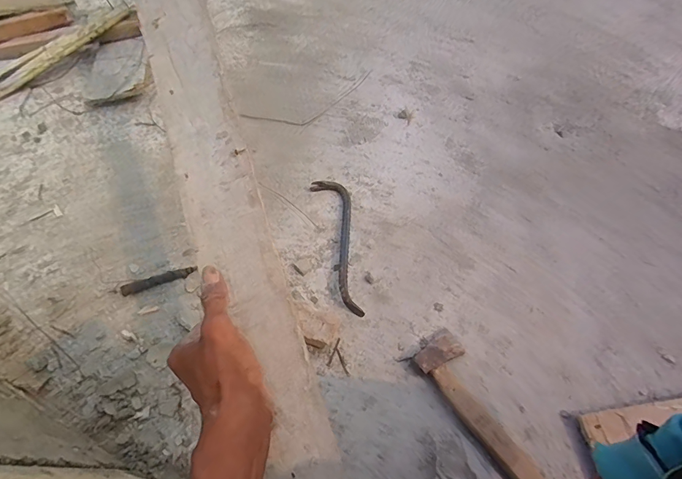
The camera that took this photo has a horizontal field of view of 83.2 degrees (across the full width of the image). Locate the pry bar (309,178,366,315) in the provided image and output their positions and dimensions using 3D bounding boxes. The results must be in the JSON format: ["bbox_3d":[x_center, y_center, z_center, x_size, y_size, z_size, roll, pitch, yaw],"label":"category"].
[{"bbox_3d":[-0.003,0.005,0.730,0.071,0.026,0.289,-7,55,-4],"label":"pry bar"}]

